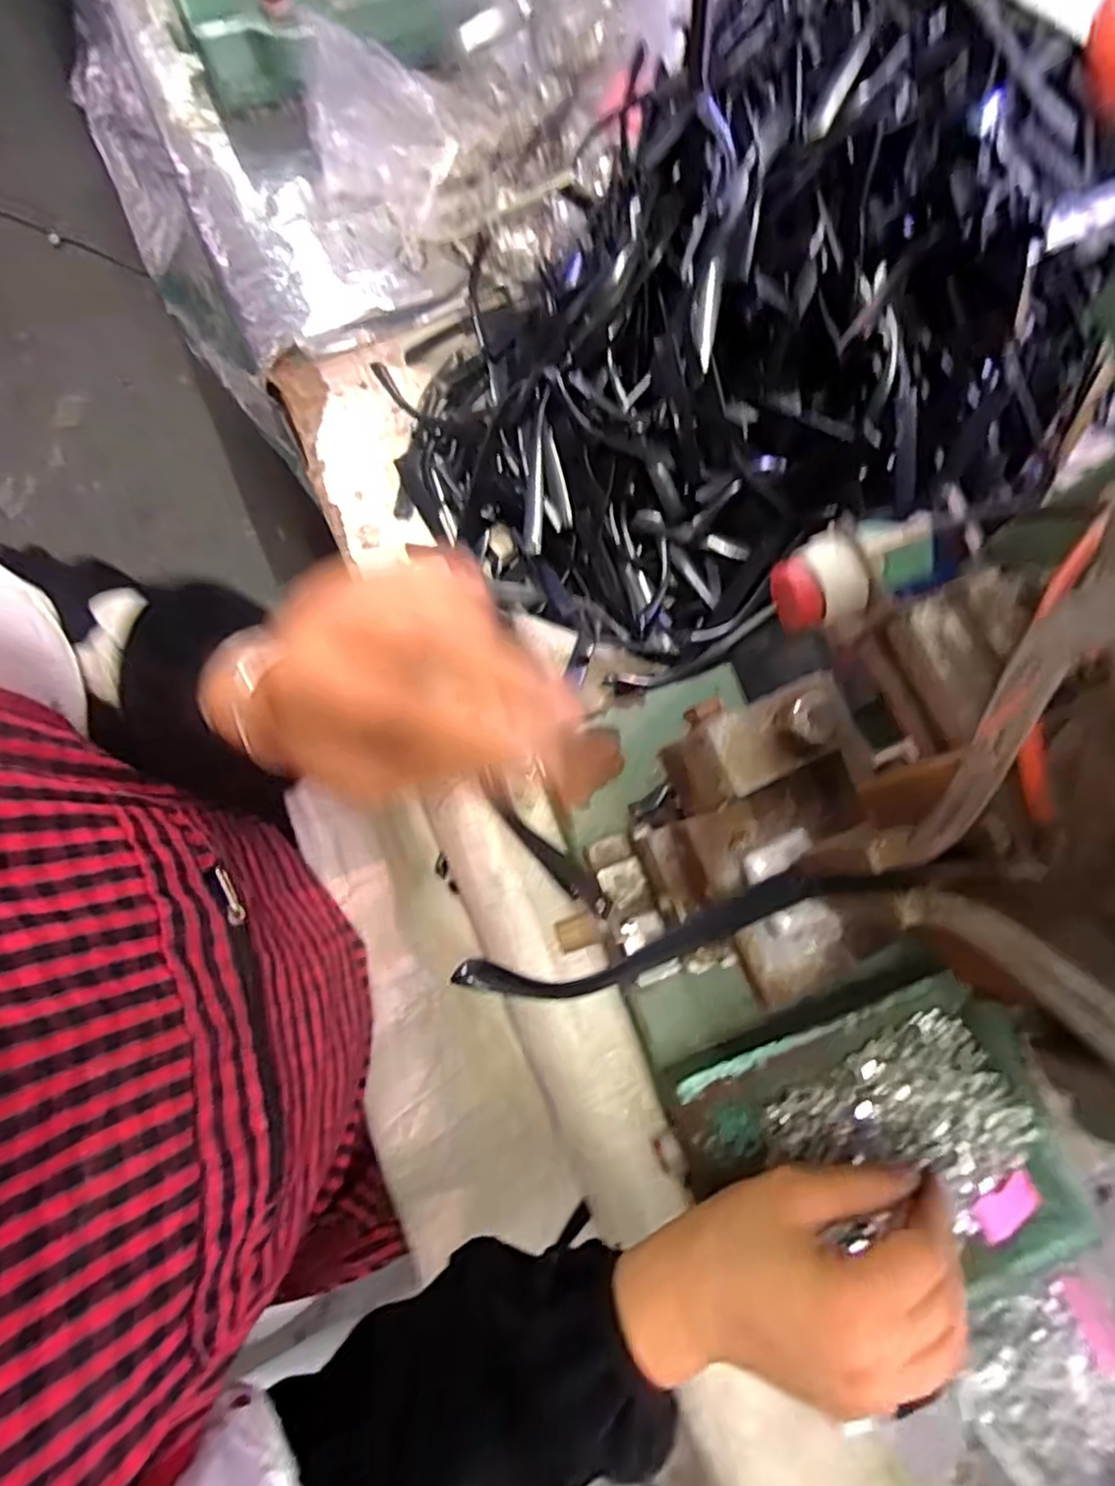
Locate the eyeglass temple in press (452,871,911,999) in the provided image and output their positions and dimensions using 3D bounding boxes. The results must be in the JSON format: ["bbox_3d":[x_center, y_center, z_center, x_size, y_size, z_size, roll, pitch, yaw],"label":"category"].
[{"bbox_3d":[0.053,0.067,0.238,0.178,0.018,0.020,-11,79,-17],"label":"eyeglass temple in press"}]

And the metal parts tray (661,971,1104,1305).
[{"bbox_3d":[0.182,0.236,0.371,0.202,0.034,0.175,-20,80,-5],"label":"metal parts tray"}]

